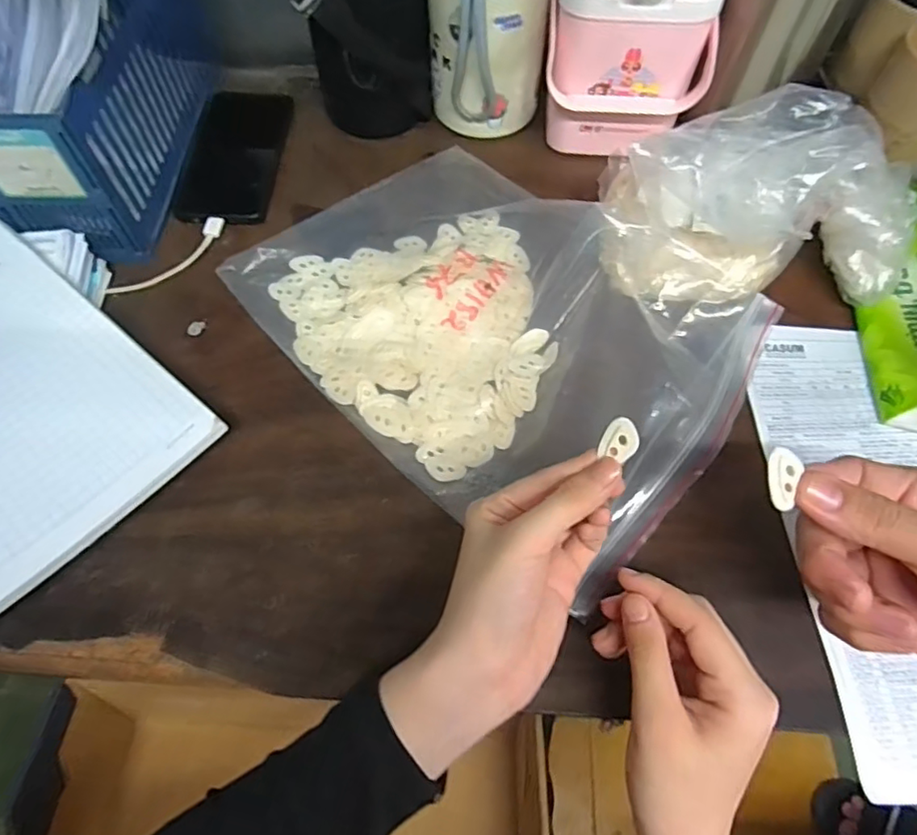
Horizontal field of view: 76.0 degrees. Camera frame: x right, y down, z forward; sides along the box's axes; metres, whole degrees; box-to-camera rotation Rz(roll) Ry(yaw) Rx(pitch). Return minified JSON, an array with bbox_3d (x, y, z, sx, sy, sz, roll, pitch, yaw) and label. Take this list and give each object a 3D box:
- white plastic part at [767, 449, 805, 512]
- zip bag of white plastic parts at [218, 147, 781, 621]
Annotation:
[{"bbox_3d":[0.137,0.026,0.245,0.014,0.004,0.026,-4,96,-4],"label":"white plastic part"},{"bbox_3d":[0.026,-0.074,0.413,0.235,0.068,0.352,-37,68,-20],"label":"zip bag of white plastic parts"}]

